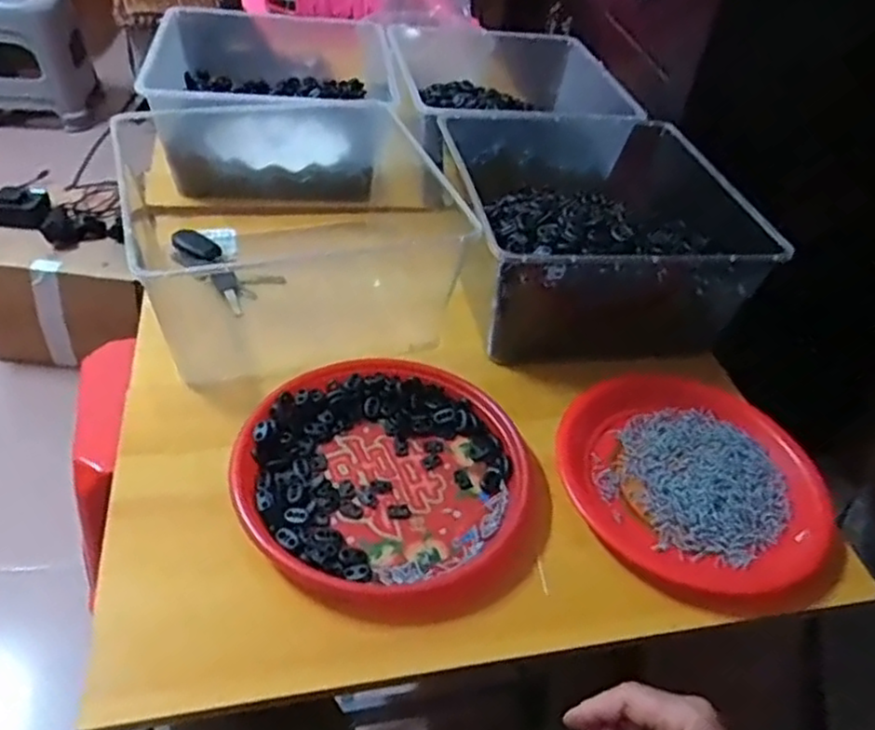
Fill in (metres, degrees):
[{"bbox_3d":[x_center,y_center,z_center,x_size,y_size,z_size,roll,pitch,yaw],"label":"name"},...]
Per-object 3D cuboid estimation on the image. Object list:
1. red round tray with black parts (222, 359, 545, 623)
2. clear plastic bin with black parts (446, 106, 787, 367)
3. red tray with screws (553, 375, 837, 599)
[{"bbox_3d":[-0.035,0.093,0.582,0.248,0.032,0.229,4,42,-3],"label":"red round tray with black parts"},{"bbox_3d":[0.168,-0.163,0.800,0.310,0.134,0.341,-3,43,-11],"label":"clear plastic bin with black parts"},{"bbox_3d":[0.219,0.098,0.622,0.217,0.033,0.225,-21,49,-27],"label":"red tray with screws"}]

